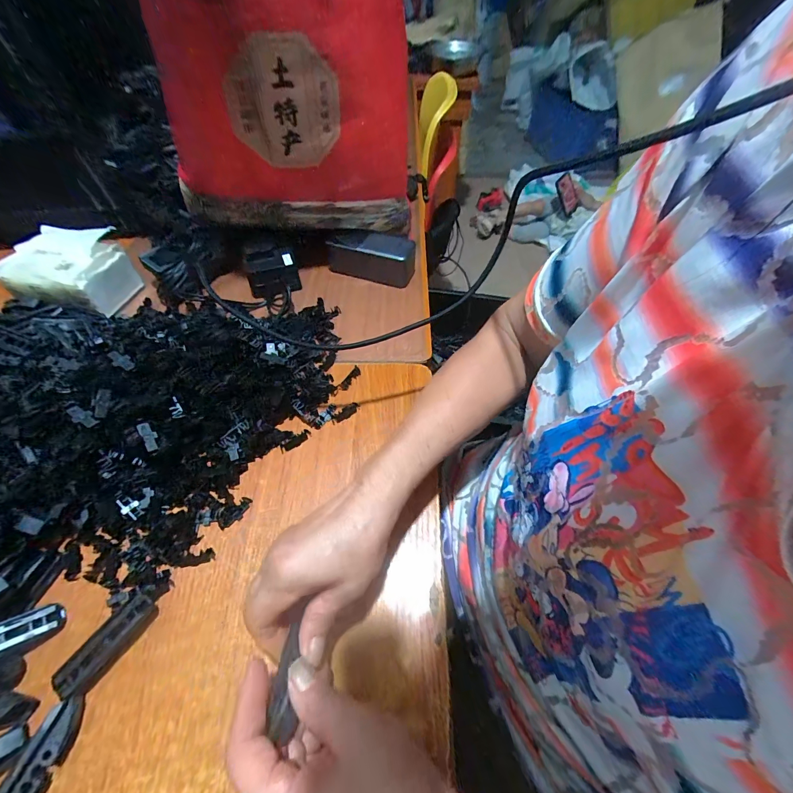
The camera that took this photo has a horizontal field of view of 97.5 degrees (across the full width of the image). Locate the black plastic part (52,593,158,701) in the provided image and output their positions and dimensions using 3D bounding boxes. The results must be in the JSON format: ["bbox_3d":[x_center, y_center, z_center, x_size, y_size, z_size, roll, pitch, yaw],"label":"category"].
[{"bbox_3d":[-0.226,0.193,0.274,0.025,0.016,0.068,31,61,19],"label":"black plastic part"}]

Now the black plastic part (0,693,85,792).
[{"bbox_3d":[-0.240,0.250,0.233,0.023,0.021,0.072,19,58,12],"label":"black plastic part"}]

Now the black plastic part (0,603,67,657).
[{"bbox_3d":[-0.300,0.185,0.263,0.072,0.010,0.025,-9,51,-39],"label":"black plastic part"}]

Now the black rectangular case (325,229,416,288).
[{"bbox_3d":[-0.035,-0.216,0.529,0.131,0.050,0.060,14,57,9],"label":"black rectangular case"}]

